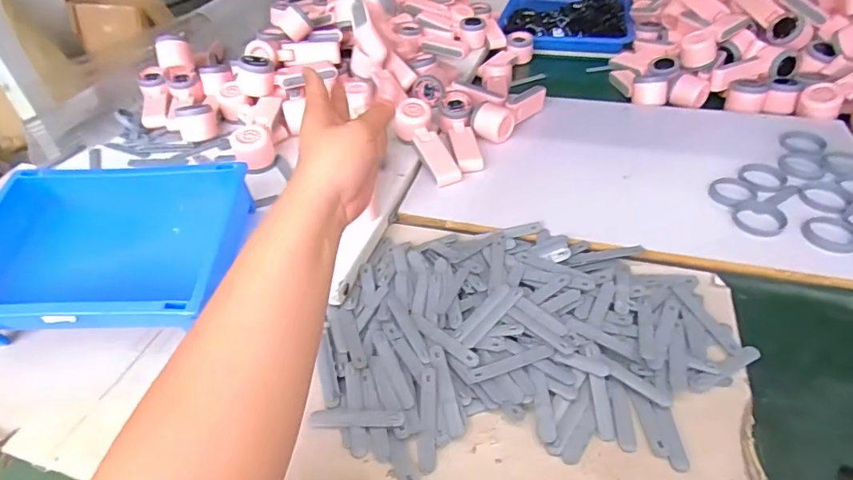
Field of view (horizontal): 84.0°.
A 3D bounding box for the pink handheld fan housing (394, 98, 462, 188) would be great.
[{"bbox_3d":[0.001,-0.148,0.734,0.055,0.034,0.158,-23,69,-17],"label":"pink handheld fan housing"}]

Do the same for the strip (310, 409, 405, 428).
[{"bbox_3d":[-0.067,0.173,0.460,0.092,0.004,0.018,-4,43,9],"label":"strip"}]

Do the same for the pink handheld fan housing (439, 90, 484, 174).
[{"bbox_3d":[0.057,-0.168,0.769,0.050,0.036,0.175,-9,58,-4],"label":"pink handheld fan housing"}]

